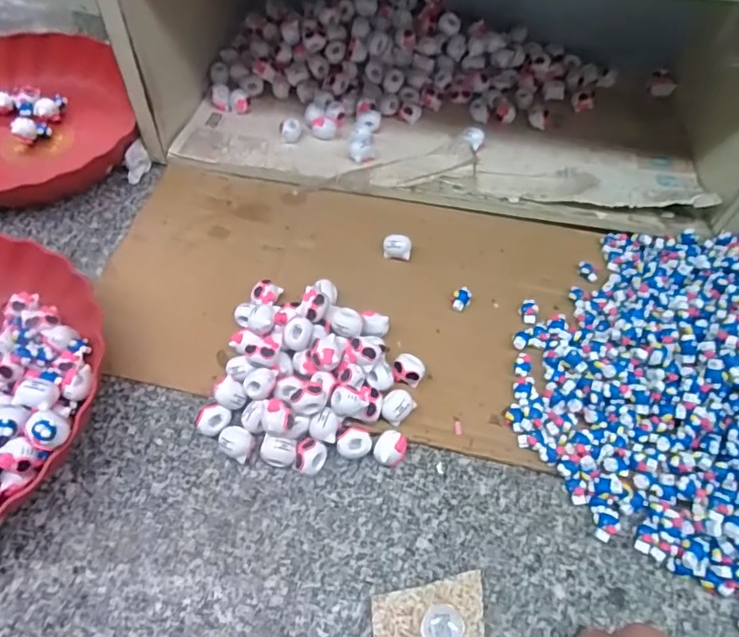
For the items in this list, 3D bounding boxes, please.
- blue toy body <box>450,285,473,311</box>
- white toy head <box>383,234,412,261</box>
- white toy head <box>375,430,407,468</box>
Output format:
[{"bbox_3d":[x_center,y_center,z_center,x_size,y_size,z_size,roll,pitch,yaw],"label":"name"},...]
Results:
[{"bbox_3d":[0.081,-0.016,0.460,0.017,0.014,0.019,32,63,14],"label":"blue toy body"},{"bbox_3d":[0.026,-0.065,0.484,0.025,0.020,0.018,6,60,0],"label":"white toy head"},{"bbox_3d":[0.015,0.098,0.388,0.022,0.021,0.024,2,60,-3],"label":"white toy head"}]

